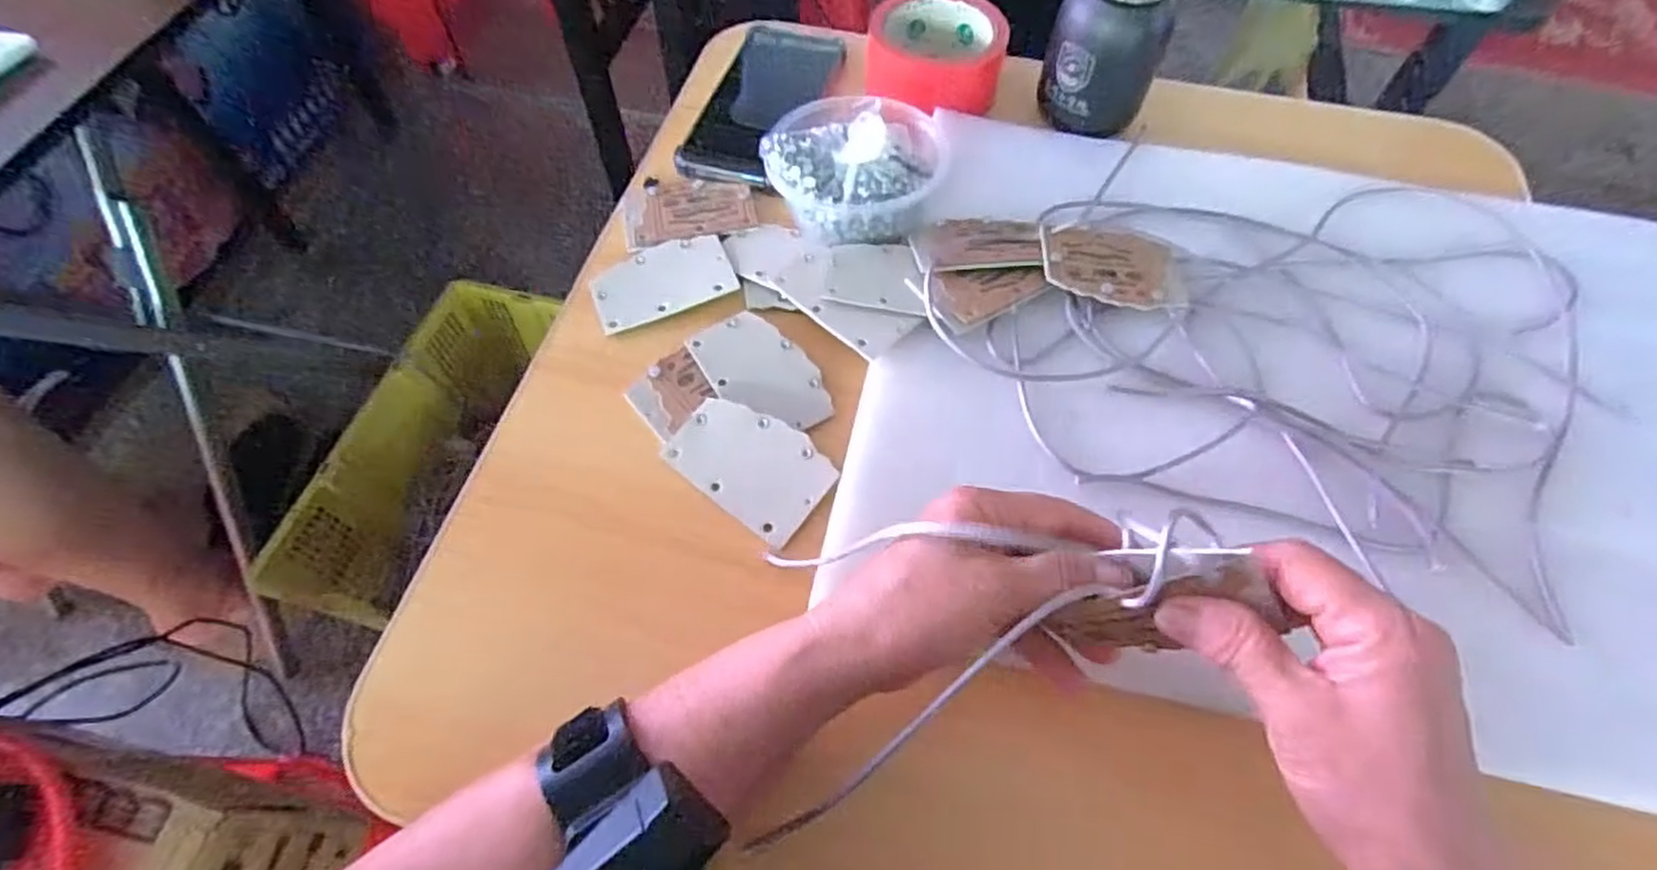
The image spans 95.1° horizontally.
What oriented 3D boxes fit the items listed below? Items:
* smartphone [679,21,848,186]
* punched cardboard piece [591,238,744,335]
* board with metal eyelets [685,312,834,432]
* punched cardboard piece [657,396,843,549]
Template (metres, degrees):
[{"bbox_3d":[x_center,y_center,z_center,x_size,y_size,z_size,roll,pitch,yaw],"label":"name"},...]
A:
[{"bbox_3d":[-0.047,-0.240,0.543,0.073,0.009,0.161,16,61,9],"label":"smartphone"},{"bbox_3d":[-0.101,-0.096,0.462,0.083,0.005,0.053,-20,62,-11],"label":"punched cardboard piece"},{"bbox_3d":[-0.038,-0.035,0.427,0.051,0.006,0.086,-32,65,-17],"label":"board with metal eyelets"},{"bbox_3d":[-0.041,0.015,0.397,0.083,0.004,0.054,35,75,17],"label":"punched cardboard piece"}]

